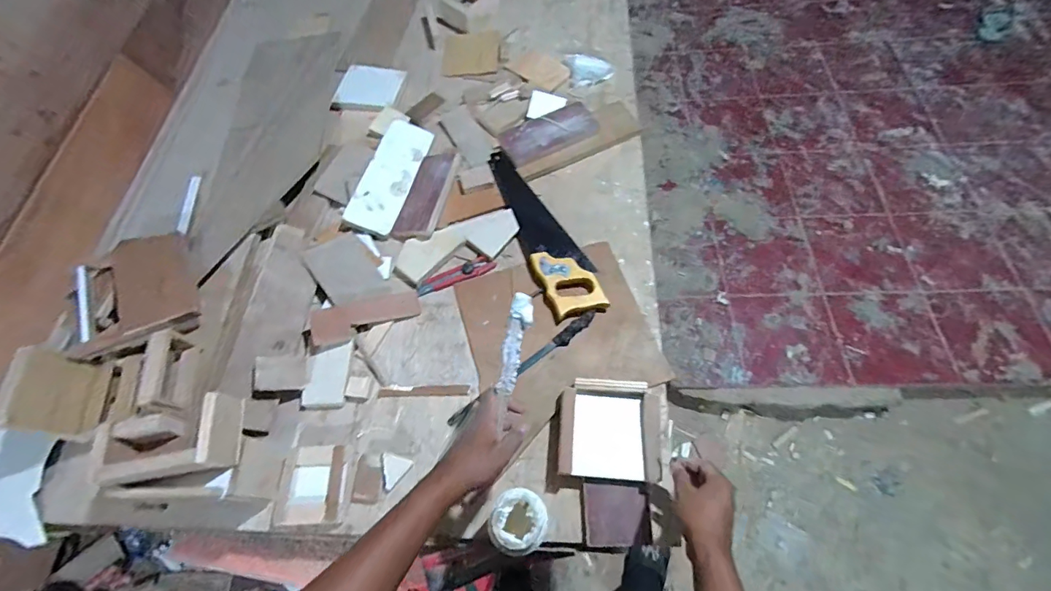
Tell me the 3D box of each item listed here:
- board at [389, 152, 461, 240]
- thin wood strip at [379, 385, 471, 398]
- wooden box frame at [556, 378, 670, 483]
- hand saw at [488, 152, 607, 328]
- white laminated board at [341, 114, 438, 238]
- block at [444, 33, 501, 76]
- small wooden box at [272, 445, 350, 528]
[{"bbox_3d":[-0.200,-0.204,0.915,0.102,0.021,0.202,9,71,28],"label":"board"},{"bbox_3d":[-0.171,0.162,0.761,0.149,0.005,0.019,-3,65,0],"label":"thin wood strip"},{"bbox_3d":[0.138,0.210,0.704,0.182,0.050,0.148,1,63,5],"label":"wooden box frame"},{"bbox_3d":[0.032,-0.141,0.877,0.109,0.035,0.409,-20,63,-6],"label":"hand saw"},{"bbox_3d":[-0.279,-0.257,0.940,0.096,0.014,0.284,21,70,-10],"label":"white laminated board"},{"bbox_3d":[-0.137,-0.616,1.141,0.140,0.014,0.138,1,63,5],"label":"block"},{"bbox_3d":[-0.327,0.293,0.687,0.104,0.043,0.117,-3,64,1],"label":"small wooden box"}]

